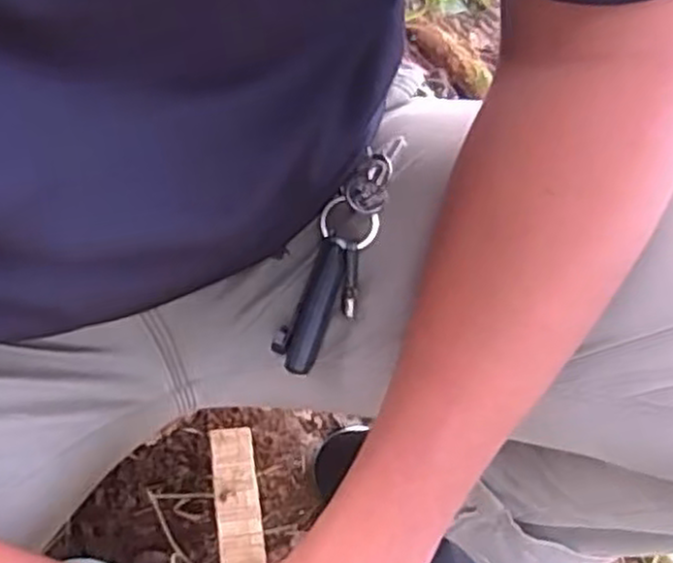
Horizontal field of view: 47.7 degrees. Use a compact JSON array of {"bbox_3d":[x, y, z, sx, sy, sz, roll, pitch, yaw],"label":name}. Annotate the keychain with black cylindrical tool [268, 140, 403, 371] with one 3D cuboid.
[{"bbox_3d":[0.003,-0.016,0.389,0.032,0.027,0.130,21,80,11],"label":"keychain with black cylindrical tool"}]

